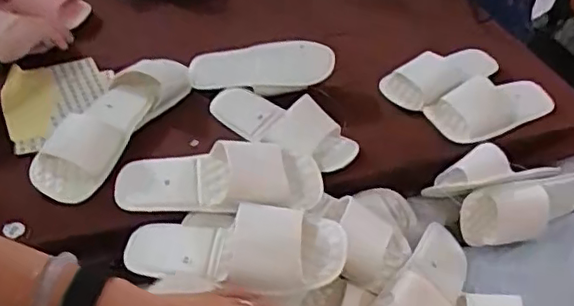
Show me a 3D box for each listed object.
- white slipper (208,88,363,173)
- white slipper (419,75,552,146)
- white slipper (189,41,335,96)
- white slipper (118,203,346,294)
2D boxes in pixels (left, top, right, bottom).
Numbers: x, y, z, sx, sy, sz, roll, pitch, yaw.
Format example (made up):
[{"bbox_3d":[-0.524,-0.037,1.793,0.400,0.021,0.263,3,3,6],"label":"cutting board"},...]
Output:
[{"bbox_3d":[-0.009,-0.046,0.934,0.248,0.049,0.107,28,48,22],"label":"white slipper"},{"bbox_3d":[0.346,-0.074,1.005,0.212,0.059,0.111,-15,47,-22],"label":"white slipper"},{"bbox_3d":[-0.041,-0.143,1.023,0.239,0.040,0.097,-2,44,10],"label":"white slipper"},{"bbox_3d":[-0.067,0.124,0.783,0.277,0.047,0.108,-1,44,9],"label":"white slipper"}]

